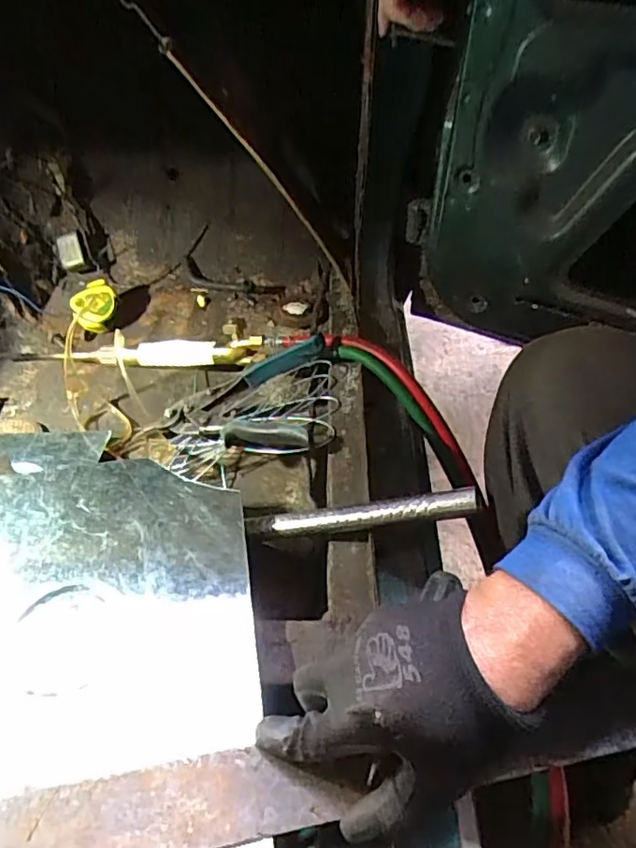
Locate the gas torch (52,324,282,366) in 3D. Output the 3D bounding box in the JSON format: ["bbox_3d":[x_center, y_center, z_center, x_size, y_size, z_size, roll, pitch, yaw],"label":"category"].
[{"bbox_3d":[-0.197,-0.094,0.730,0.313,0.050,0.028,-1,49,17],"label":"gas torch"}]

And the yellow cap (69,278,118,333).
[{"bbox_3d":[-0.306,-0.163,0.815,0.062,0.019,0.062,0,84,3],"label":"yellow cap"}]

